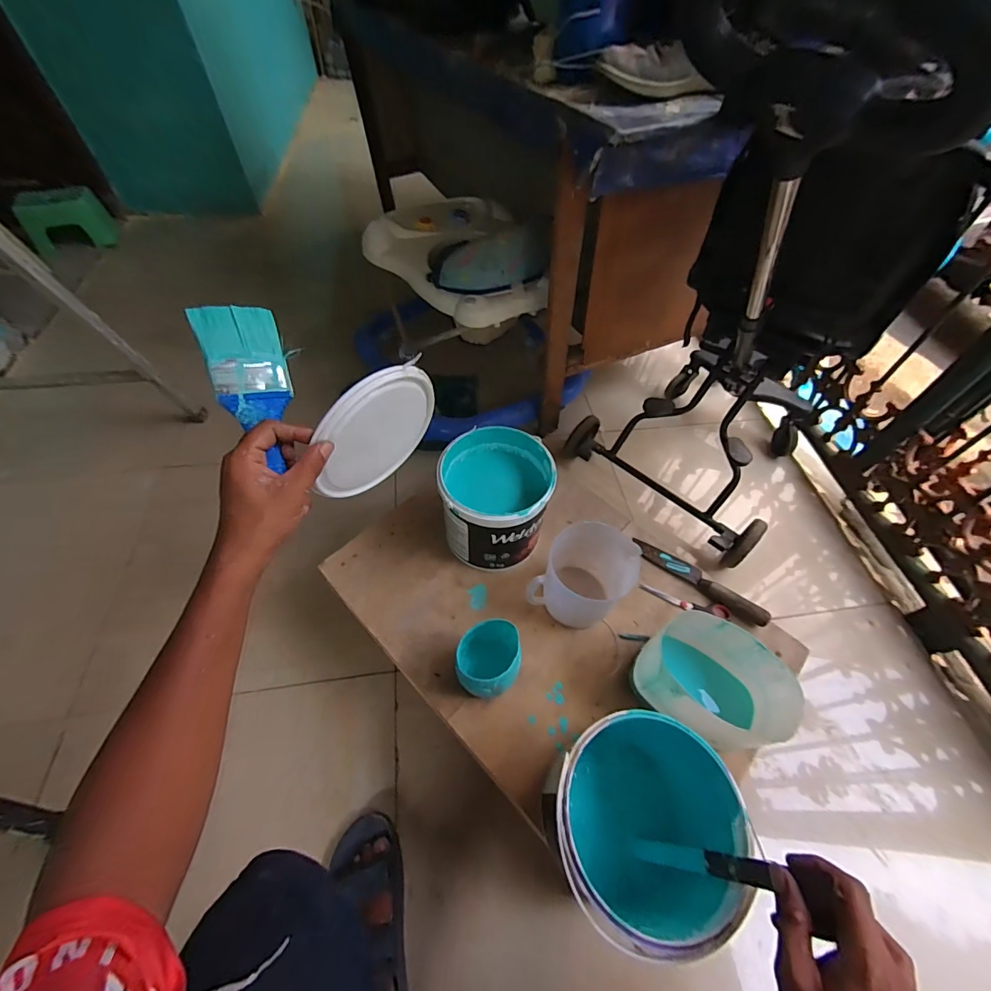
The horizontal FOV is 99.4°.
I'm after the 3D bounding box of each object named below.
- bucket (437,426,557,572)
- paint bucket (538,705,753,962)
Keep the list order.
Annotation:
[{"bbox_3d":[-0.001,0.012,0.719,0.176,0.184,0.171,1,55,-1],"label":"bucket"},{"bbox_3d":[0.150,0.361,0.479,0.177,0.181,0.184,1,55,-1],"label":"paint bucket"}]

